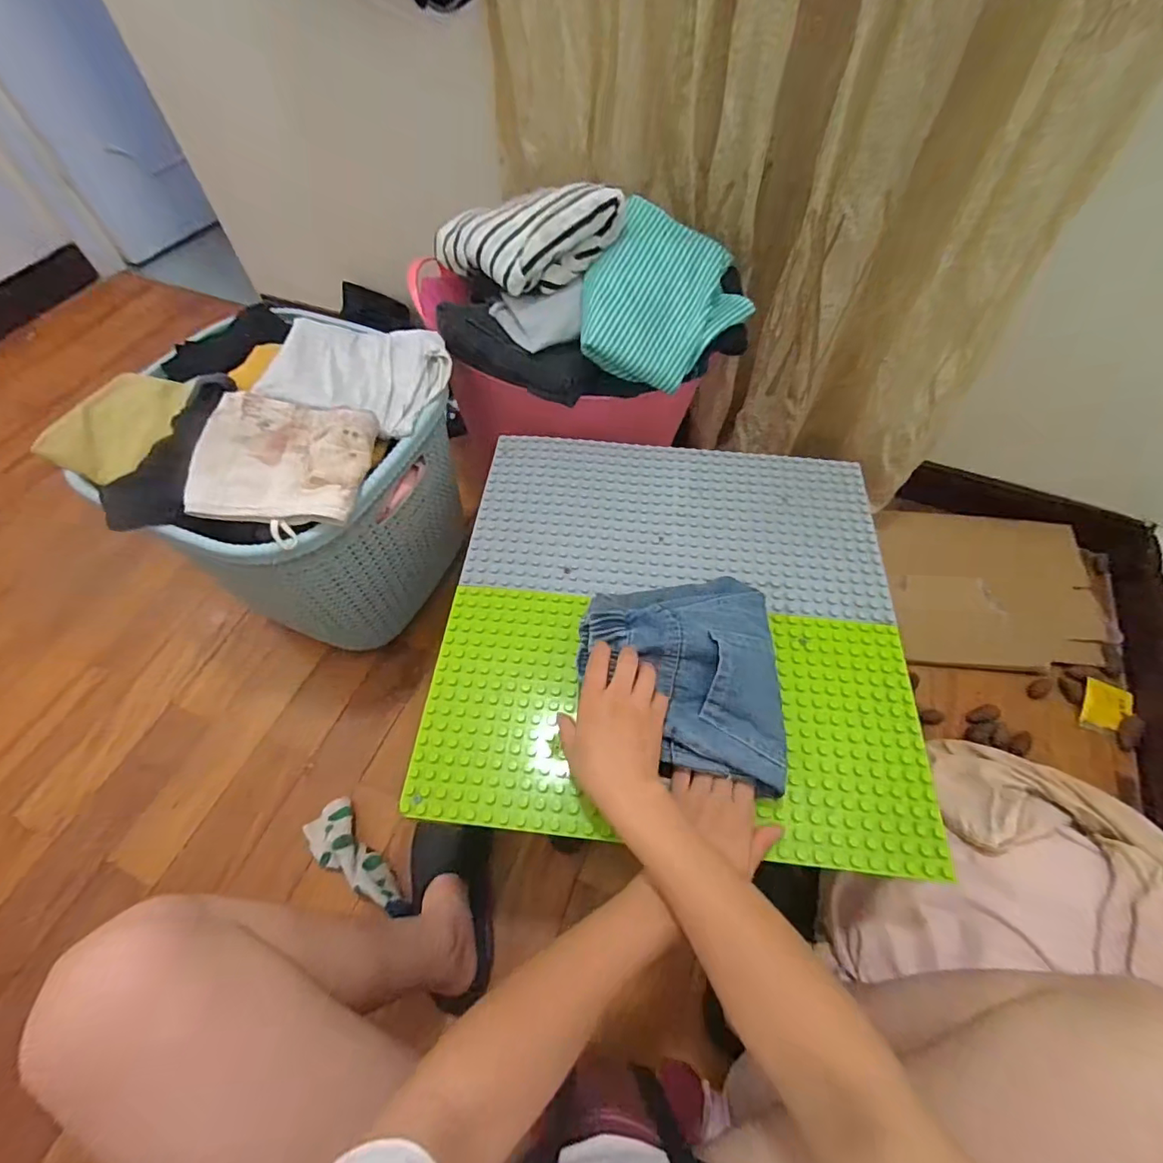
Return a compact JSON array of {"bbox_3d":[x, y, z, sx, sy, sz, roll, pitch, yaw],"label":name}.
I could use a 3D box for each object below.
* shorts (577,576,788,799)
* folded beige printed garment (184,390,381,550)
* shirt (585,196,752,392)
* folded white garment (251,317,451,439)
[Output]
[{"bbox_3d":[0.098,0.081,0.523,0.194,0.058,0.219,4,60,2],"label":"shorts"},{"bbox_3d":[-0.344,-0.135,0.594,0.174,0.057,0.177,6,59,4],"label":"folded beige printed garment"},{"bbox_3d":[0.112,-0.370,0.683,0.215,0.111,0.194,7,61,4],"label":"shirt"},{"bbox_3d":[-0.290,-0.282,0.689,0.208,0.048,0.179,8,59,5],"label":"folded white garment"}]

